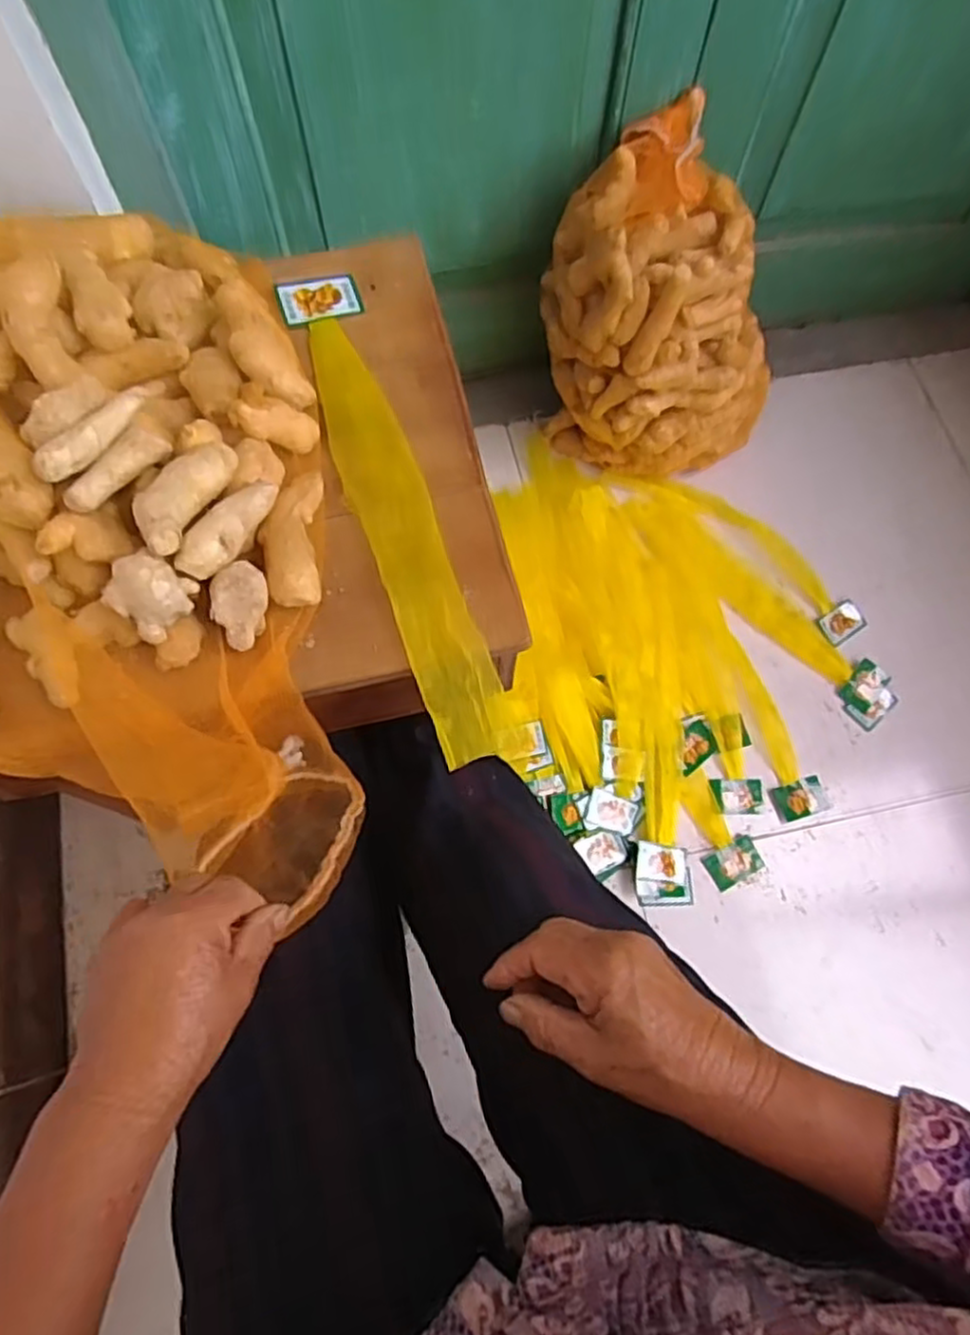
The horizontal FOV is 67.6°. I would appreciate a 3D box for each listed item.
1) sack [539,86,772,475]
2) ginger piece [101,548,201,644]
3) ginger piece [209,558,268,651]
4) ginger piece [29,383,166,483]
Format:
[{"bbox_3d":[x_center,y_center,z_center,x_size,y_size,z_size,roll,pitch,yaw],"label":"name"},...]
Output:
[{"bbox_3d":[0.219,-0.423,0.894,0.271,0.331,0.255,43,76,13],"label":"sack"},{"bbox_3d":[-0.195,-0.043,0.419,0.041,0.026,0.042,30,73,9],"label":"ginger piece"},{"bbox_3d":[-0.150,-0.038,0.441,0.034,0.025,0.052,3,95,-36],"label":"ginger piece"},{"bbox_3d":[-0.224,-0.142,0.425,0.013,0.024,0.090,32,74,10],"label":"ginger piece"}]

